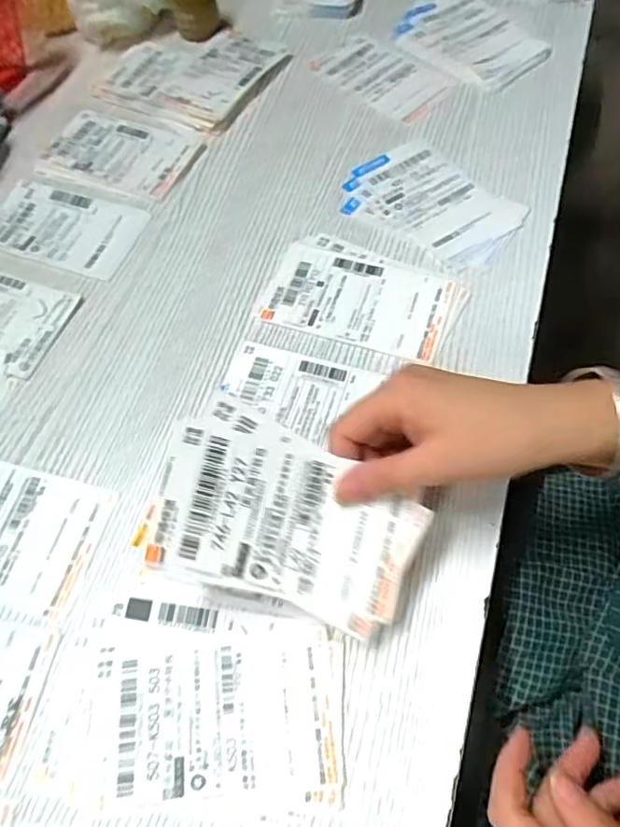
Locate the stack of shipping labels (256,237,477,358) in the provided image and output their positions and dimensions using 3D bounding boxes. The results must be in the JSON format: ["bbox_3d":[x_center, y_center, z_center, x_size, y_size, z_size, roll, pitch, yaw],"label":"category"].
[{"bbox_3d":[0.036,-0.086,0.422,0.140,0.004,0.084,21,65,13],"label":"stack of shipping labels"}]

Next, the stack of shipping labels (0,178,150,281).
[{"bbox_3d":[-0.206,-0.155,0.471,0.129,0.005,0.075,17,65,11],"label":"stack of shipping labels"}]

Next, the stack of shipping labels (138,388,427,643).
[{"bbox_3d":[-0.011,0.052,0.296,0.136,0.004,0.088,20,85,-6],"label":"stack of shipping labels"}]

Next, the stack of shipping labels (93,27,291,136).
[{"bbox_3d":[-0.114,-0.328,0.550,0.148,0.012,0.133,25,66,15],"label":"stack of shipping labels"}]

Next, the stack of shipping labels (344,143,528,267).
[{"bbox_3d":[0.100,-0.173,0.464,0.136,0.004,0.096,35,69,19],"label":"stack of shipping labels"}]

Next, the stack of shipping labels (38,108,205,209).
[{"bbox_3d":[-0.169,-0.226,0.506,0.131,0.005,0.086,18,65,11],"label":"stack of shipping labels"}]

